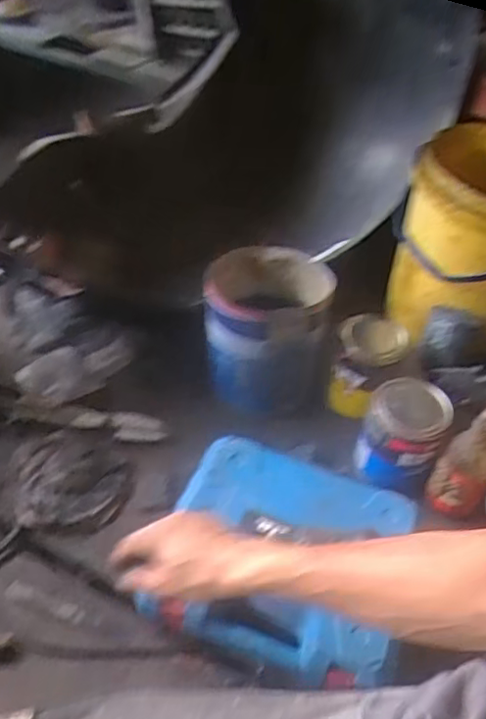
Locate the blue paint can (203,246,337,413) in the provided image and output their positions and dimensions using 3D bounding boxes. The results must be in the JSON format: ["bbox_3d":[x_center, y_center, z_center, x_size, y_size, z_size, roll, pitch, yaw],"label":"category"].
[{"bbox_3d":[0.029,-0.043,0.944,0.168,0.203,0.165,3,44,-3],"label":"blue paint can"}]

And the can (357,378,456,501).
[{"bbox_3d":[0.214,0.100,0.854,0.101,0.117,0.110,3,44,-3],"label":"can"}]

